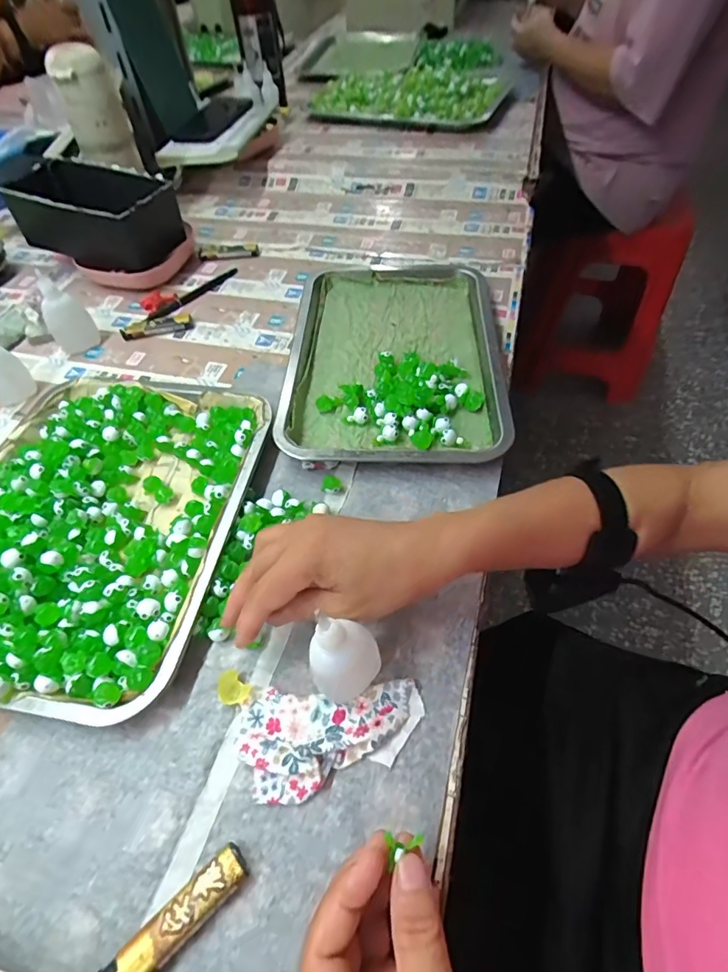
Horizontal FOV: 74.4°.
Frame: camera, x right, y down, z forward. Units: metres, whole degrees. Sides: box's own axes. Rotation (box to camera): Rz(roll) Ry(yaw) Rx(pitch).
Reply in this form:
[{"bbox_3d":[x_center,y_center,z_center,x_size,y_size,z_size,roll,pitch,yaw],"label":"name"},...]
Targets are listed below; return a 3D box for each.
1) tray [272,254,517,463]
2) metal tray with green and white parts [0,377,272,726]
[{"bbox_3d":[0.033,-0.153,0.511,0.213,0.029,0.328,1,55,4],"label":"tray"},{"bbox_3d":[-0.224,0.020,0.396,0.235,0.033,0.295,6,56,7],"label":"metal tray with green and white parts"}]

